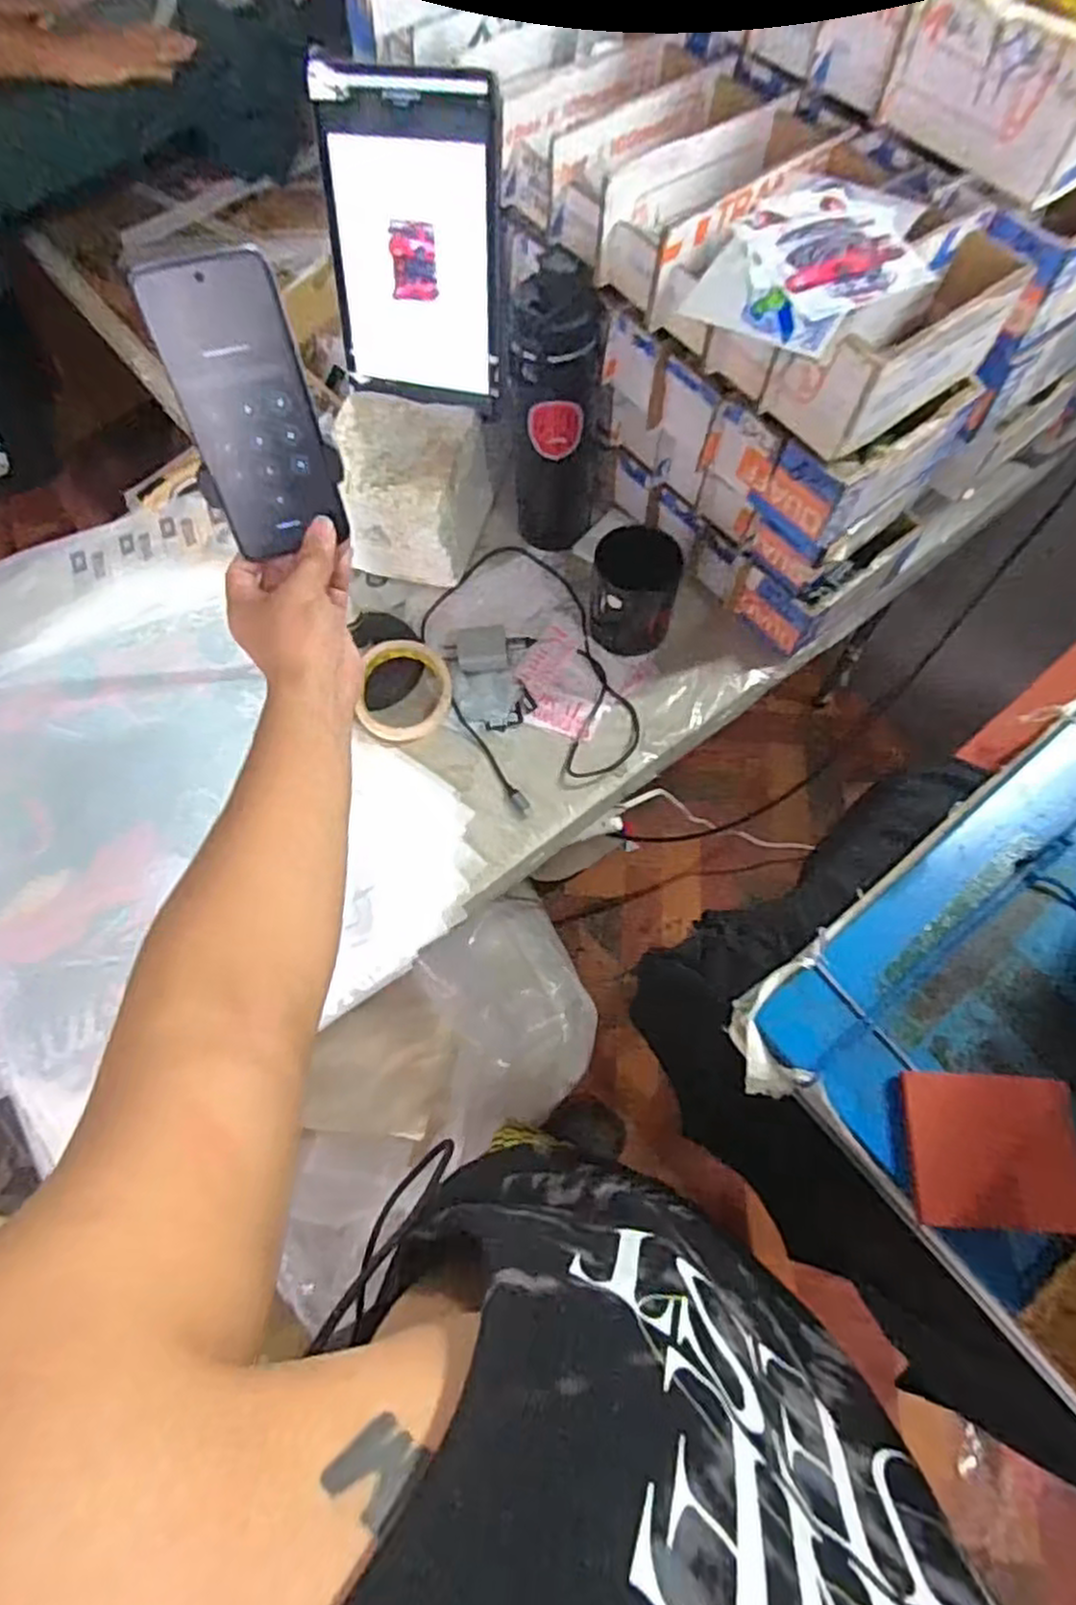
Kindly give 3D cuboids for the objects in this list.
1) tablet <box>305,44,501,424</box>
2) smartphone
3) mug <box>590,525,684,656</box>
[{"bbox_3d":[-0.109,-0.483,0.665,0.160,0.234,0.013,14,47,8],"label":"tablet"},{"bbox_3d":[-0.176,-0.237,0.468,0.074,0.162,0.013,-12,41,-4],"label":"smartphone"},{"bbox_3d":[0.091,-0.194,0.725,0.080,0.100,0.079,7,67,4],"label":"mug"}]

